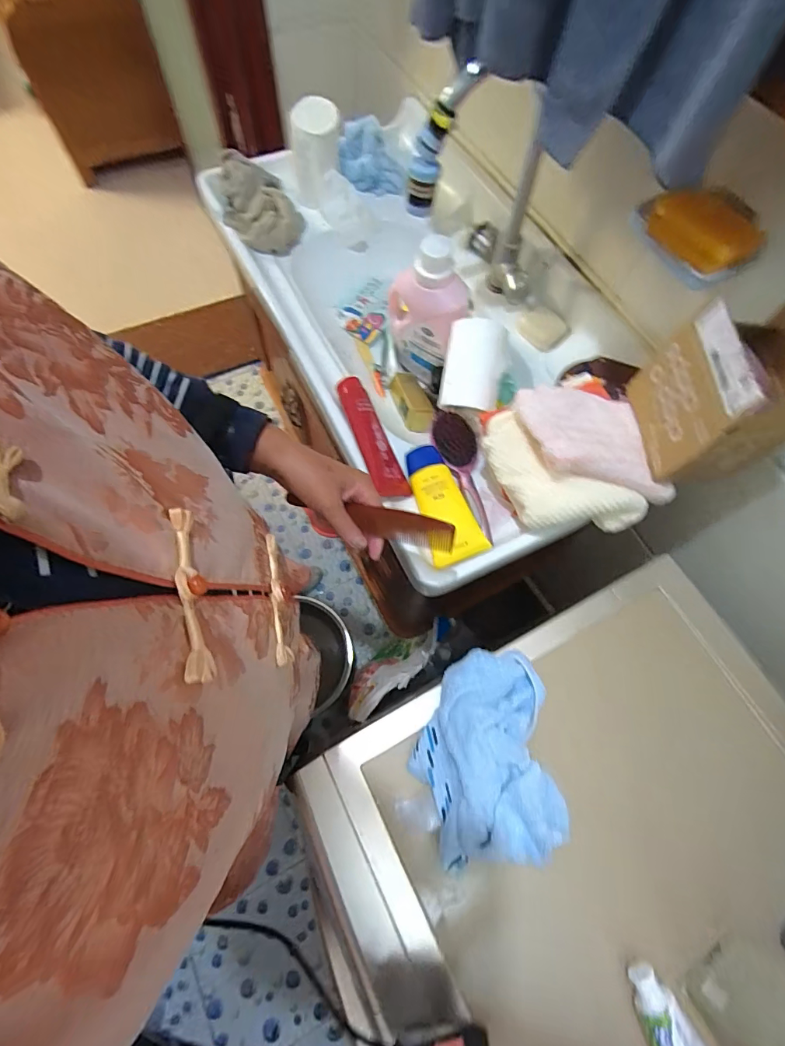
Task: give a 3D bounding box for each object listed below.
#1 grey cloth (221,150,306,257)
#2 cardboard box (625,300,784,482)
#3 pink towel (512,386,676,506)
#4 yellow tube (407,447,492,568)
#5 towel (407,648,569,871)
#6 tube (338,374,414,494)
[{"bbox_3d":[-0.245,-0.597,0.834,0.140,0.059,0.213,-11,68,-7],"label":"grey cloth"},{"bbox_3d":[0.389,-0.145,0.537,0.109,0.170,0.159,2,67,-1],"label":"cardboard box"},{"bbox_3d":[0.258,-0.108,0.569,0.180,0.063,0.173,-10,68,-7],"label":"pink towel"},{"bbox_3d":[0.065,-0.031,0.611,0.070,0.036,0.182,-14,69,-8],"label":"yellow tube"},{"bbox_3d":[0.095,0.233,0.457,0.144,0.042,0.194,-1,67,-3],"label":"towel"},{"bbox_3d":[-0.029,-0.126,0.643,0.052,0.041,0.194,-17,69,-9],"label":"tube"}]

